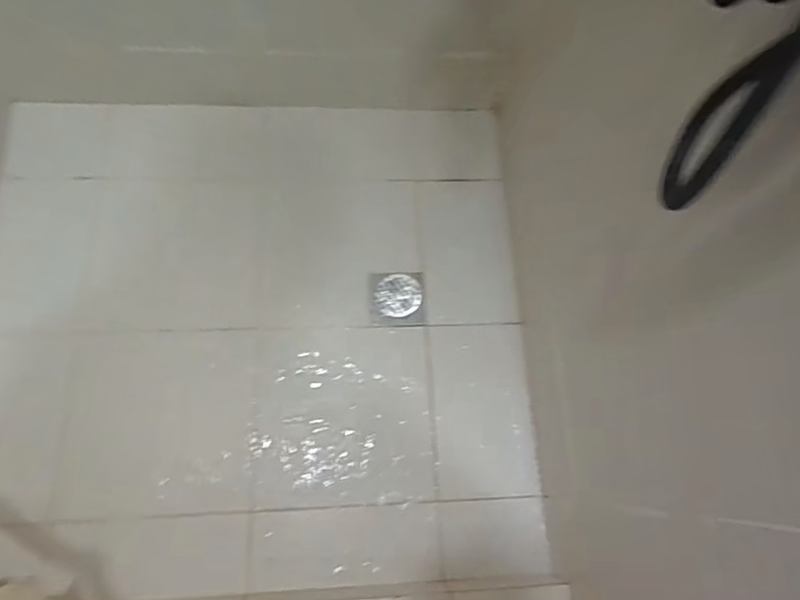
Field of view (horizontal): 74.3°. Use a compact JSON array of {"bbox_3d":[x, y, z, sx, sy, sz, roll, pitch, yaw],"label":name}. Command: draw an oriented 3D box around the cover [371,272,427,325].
[{"bbox_3d":[-0.004,-0.002,0.978,0.098,0.010,0.100,-1,72,-1],"label":"cover"}]

